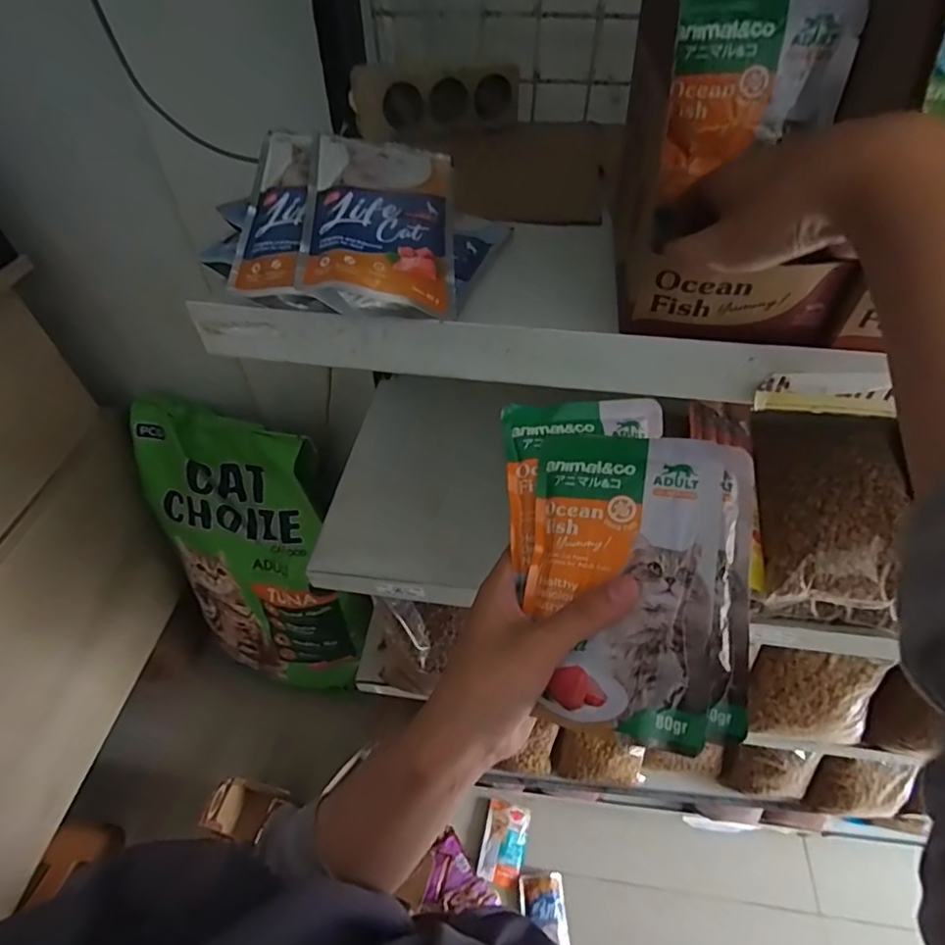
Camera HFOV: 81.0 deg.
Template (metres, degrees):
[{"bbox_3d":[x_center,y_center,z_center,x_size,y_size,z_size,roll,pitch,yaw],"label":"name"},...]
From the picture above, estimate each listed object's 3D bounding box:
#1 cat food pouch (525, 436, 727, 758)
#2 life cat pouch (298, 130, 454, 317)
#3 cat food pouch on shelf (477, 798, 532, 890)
[{"bbox_3d":[0.074,0.050,0.278,0.090,0.016,0.145,4,76,20],"label":"cat food pouch"},{"bbox_3d":[-0.053,-0.151,0.329,0.084,0.021,0.129,7,63,-17],"label":"life cat pouch"},{"bbox_3d":[0.070,0.801,1.195,0.091,0.023,0.149,11,50,10],"label":"cat food pouch on shelf"}]

